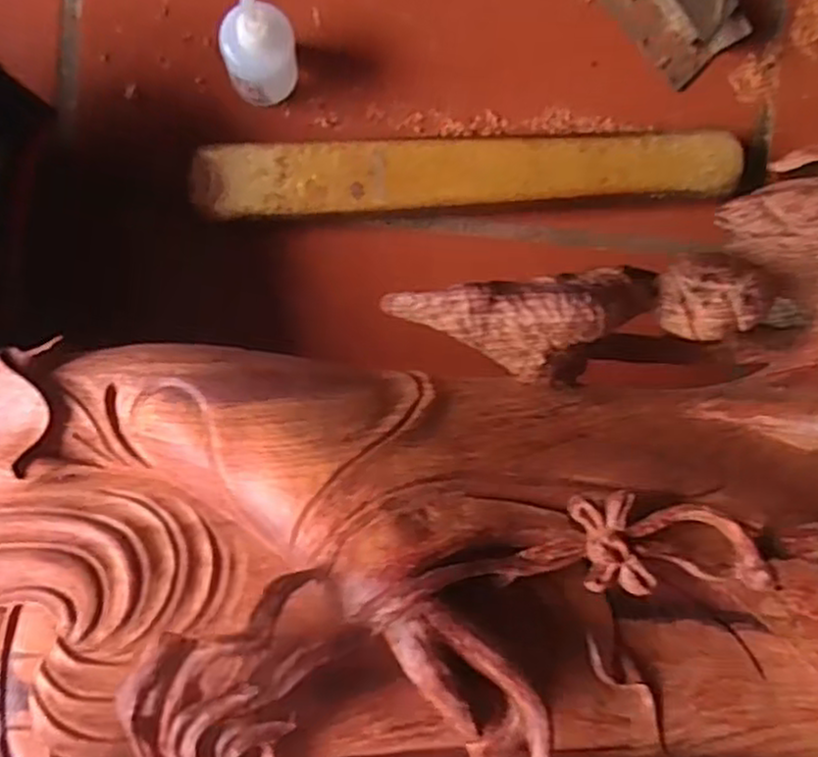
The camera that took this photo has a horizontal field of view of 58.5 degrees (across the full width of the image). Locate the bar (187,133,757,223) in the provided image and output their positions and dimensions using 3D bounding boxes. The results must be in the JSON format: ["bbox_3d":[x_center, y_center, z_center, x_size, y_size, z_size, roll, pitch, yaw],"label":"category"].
[{"bbox_3d":[0.036,-0.115,0.415,0.299,0.031,0.037,-4,96,-6],"label":"bar"}]

